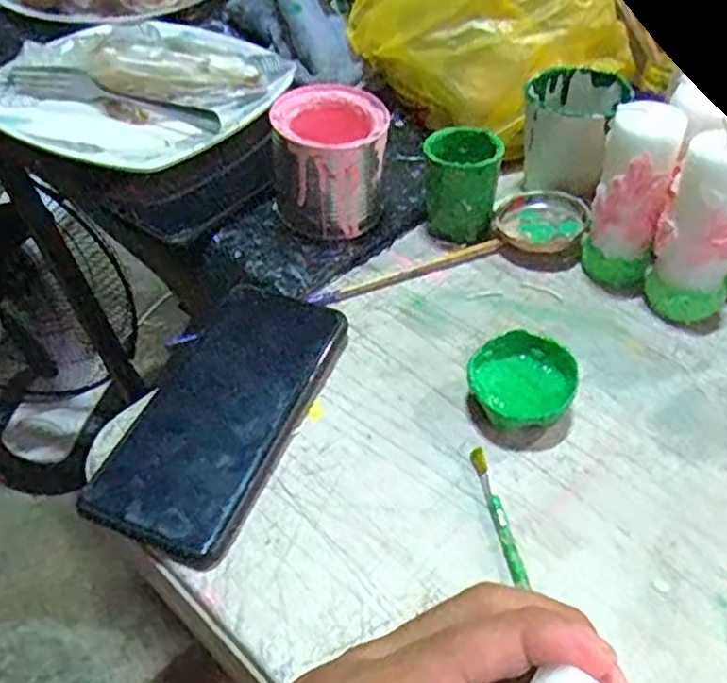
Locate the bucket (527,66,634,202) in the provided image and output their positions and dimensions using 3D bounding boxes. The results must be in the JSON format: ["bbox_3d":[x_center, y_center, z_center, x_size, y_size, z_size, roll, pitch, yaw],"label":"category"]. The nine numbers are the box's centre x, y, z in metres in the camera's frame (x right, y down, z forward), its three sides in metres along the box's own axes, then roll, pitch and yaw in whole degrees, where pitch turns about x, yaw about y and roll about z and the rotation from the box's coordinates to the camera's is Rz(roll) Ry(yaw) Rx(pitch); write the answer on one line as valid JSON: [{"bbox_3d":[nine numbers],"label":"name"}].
[{"bbox_3d":[0.143,-0.146,0.488,0.066,0.061,0.068,14,48,11],"label":"bucket"}]

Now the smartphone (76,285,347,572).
[{"bbox_3d":[-0.072,0.034,0.373,0.079,0.013,0.163,17,49,14],"label":"smartphone"}]

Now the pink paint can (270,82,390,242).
[{"bbox_3d":[-0.022,-0.119,0.455,0.069,0.062,0.071,-1,47,-3],"label":"pink paint can"}]

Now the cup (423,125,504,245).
[{"bbox_3d":[0.063,-0.105,0.465,0.048,0.055,0.052,2,47,0],"label":"cup"}]

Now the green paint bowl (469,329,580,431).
[{"bbox_3d":[0.083,0.024,0.373,0.053,0.029,0.050,1,47,-1],"label":"green paint bowl"}]

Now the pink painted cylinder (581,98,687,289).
[{"bbox_3d":[0.157,-0.084,0.418,0.040,0.110,0.033,11,48,8],"label":"pink painted cylinder"}]

